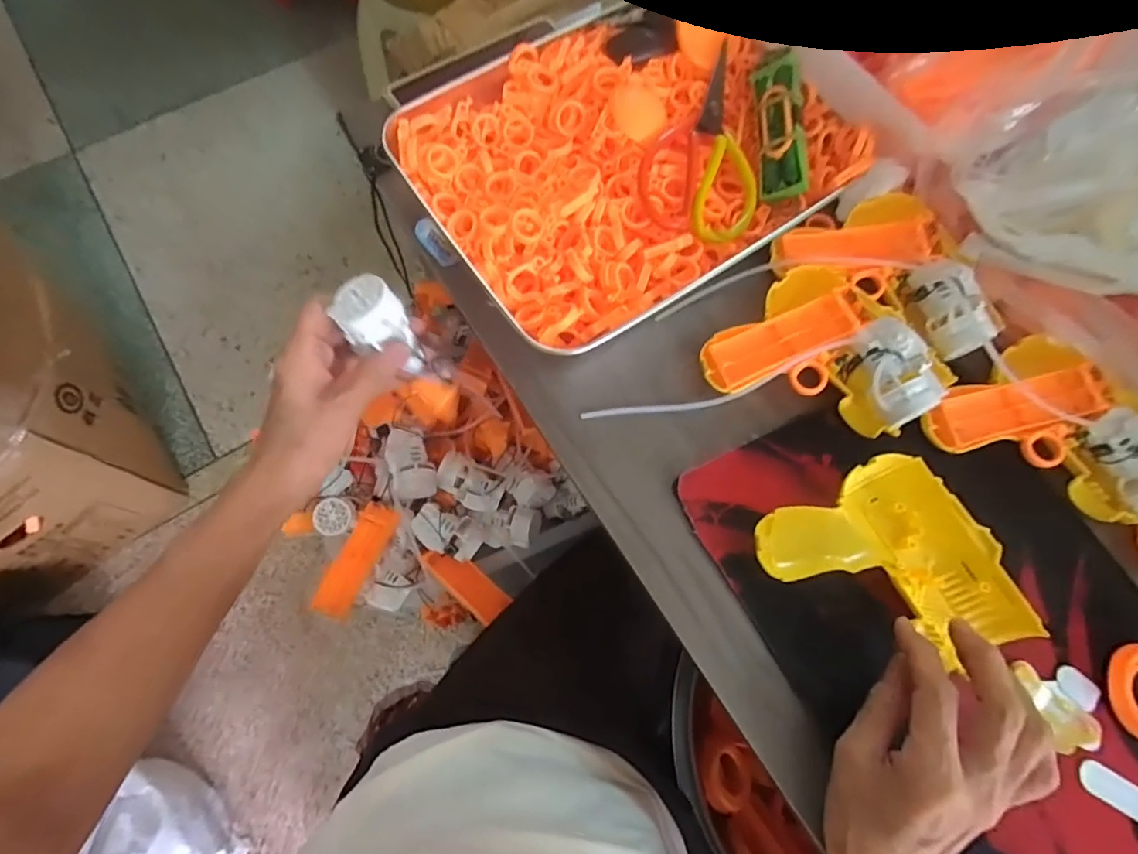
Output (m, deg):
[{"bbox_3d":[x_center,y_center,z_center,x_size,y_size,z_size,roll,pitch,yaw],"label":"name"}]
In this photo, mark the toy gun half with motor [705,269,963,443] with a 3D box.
[{"bbox_3d":[0.171,-0.044,0.377,0.120,0.034,0.127,-33,75,-11],"label":"toy gun half with motor"}]

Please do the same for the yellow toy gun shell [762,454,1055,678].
[{"bbox_3d":[0.197,0.092,0.346,0.116,0.038,0.125,-25,73,-9],"label":"yellow toy gun shell"}]

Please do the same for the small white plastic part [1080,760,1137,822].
[{"bbox_3d":[0.322,0.214,0.323,0.046,0.004,0.018,30,86,18],"label":"small white plastic part"}]

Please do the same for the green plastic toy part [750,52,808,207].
[{"bbox_3d":[0.157,-0.220,0.410,0.033,0.022,0.114,-6,80,39],"label":"green plastic toy part"}]

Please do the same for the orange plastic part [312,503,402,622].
[{"bbox_3d":[-0.201,0.126,0.530,0.035,0.018,0.106,24,72,7],"label":"orange plastic part"}]

